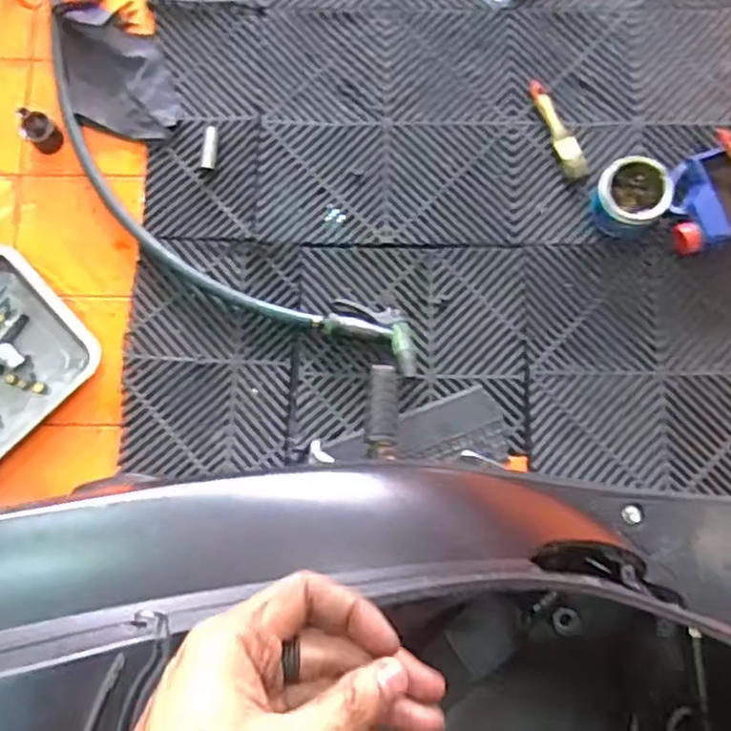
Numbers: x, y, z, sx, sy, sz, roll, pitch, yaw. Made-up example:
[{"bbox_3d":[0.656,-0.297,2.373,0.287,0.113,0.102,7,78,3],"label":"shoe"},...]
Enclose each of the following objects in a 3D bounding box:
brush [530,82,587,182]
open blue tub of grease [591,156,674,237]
[{"bbox_3d":[0.312,-0.384,1.174,0.036,0.019,0.175,-23,81,-3],"label":"brush"},{"bbox_3d":[0.405,-0.261,1.113,0.109,0.077,0.101,0,80,1],"label":"open blue tub of grease"}]

